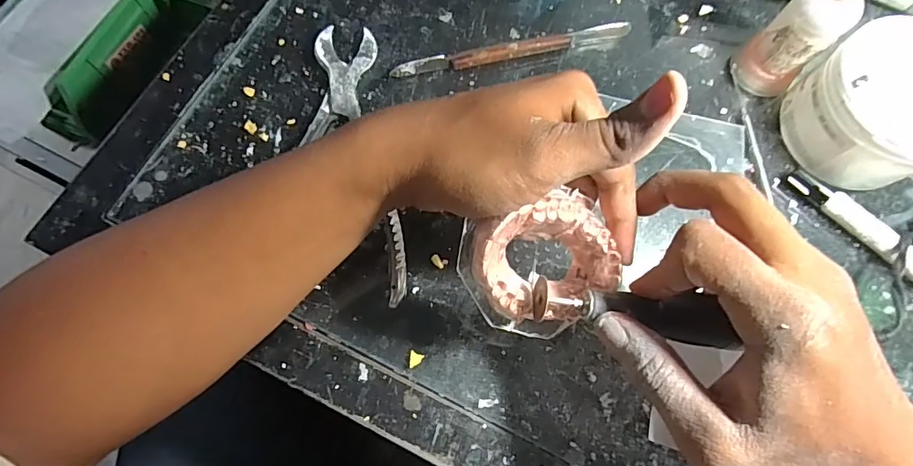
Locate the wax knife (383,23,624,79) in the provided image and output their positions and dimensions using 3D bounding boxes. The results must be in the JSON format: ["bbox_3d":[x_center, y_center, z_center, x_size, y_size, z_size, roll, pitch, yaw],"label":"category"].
[{"bbox_3d":[0.040,-0.128,0.347,0.170,0.012,0.012,-15,75,-6],"label":"wax knife"}]

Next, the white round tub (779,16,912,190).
[{"bbox_3d":[0.274,-0.083,0.316,0.099,0.065,0.094,1,74,-2],"label":"white round tub"}]

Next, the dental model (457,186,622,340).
[{"bbox_3d":[0.041,0.012,0.246,0.074,0.028,0.084,-45,122,-7],"label":"dental model"}]

